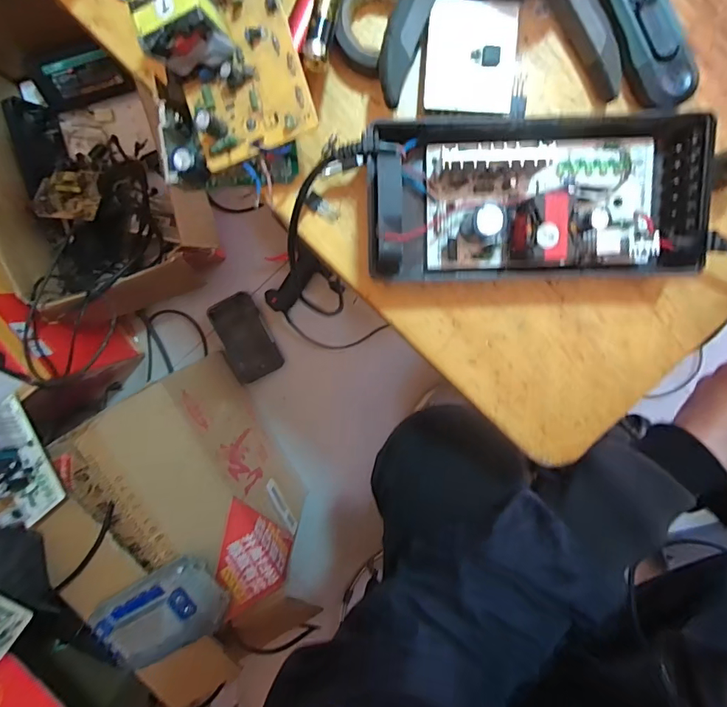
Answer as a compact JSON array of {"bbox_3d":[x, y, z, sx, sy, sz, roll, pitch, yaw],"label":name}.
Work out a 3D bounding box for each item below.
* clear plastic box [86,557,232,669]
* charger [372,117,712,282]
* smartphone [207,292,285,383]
[{"bbox_3d":[-0.246,0.320,0.555,0.154,0.035,0.099,-32,97,5],"label":"clear plastic box"},{"bbox_3d":[0.093,-0.085,0.249,0.179,0.049,0.084,-1,98,0],"label":"charger"},{"bbox_3d":[-0.217,-0.030,0.848,0.090,0.017,0.155,-25,93,-3],"label":"smartphone"}]

